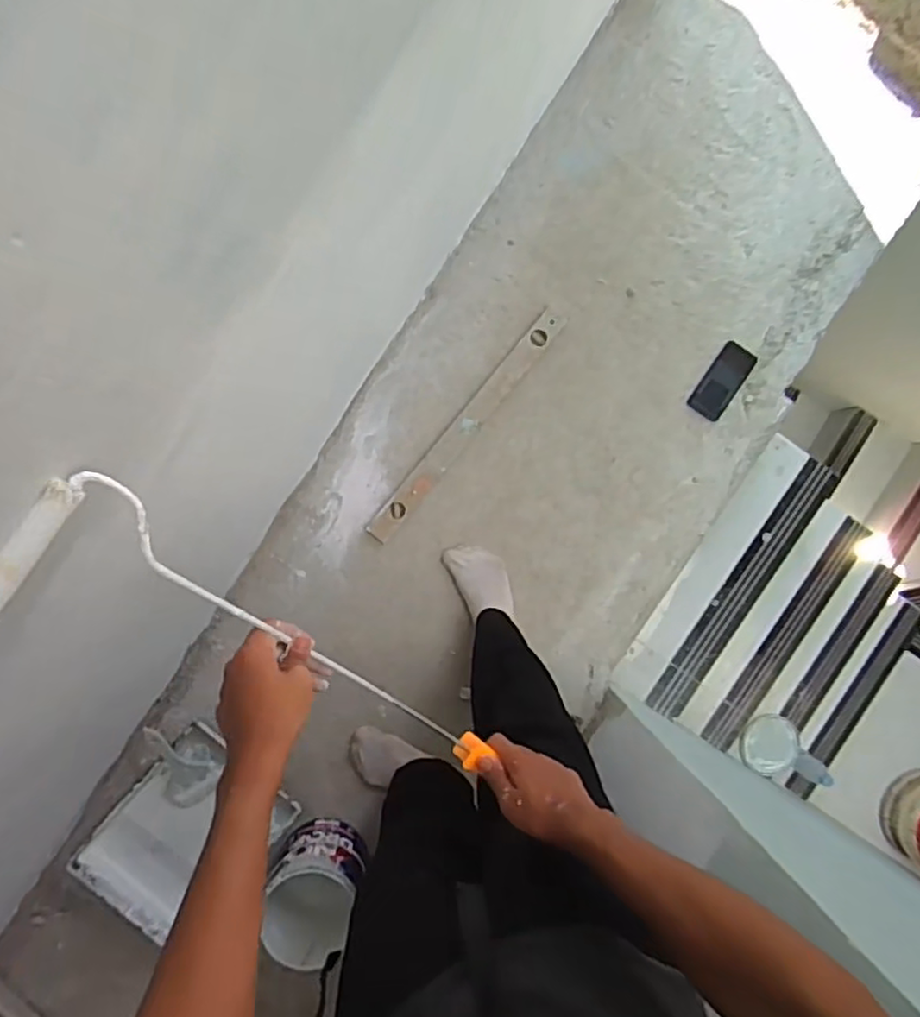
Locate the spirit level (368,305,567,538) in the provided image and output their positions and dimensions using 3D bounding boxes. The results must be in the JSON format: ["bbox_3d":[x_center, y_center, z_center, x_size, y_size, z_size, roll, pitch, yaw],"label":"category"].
[{"bbox_3d":[0.016,-0.171,1.378,0.050,0.031,0.585,39,88,-2],"label":"spirit level"}]

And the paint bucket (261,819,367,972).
[{"bbox_3d":[-0.277,0.731,1.290,0.172,0.182,0.190,18,89,-3],"label":"paint bucket"}]

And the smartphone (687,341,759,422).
[{"bbox_3d":[0.556,-0.268,1.411,0.082,0.015,0.169,35,88,-2],"label":"smartphone"}]

